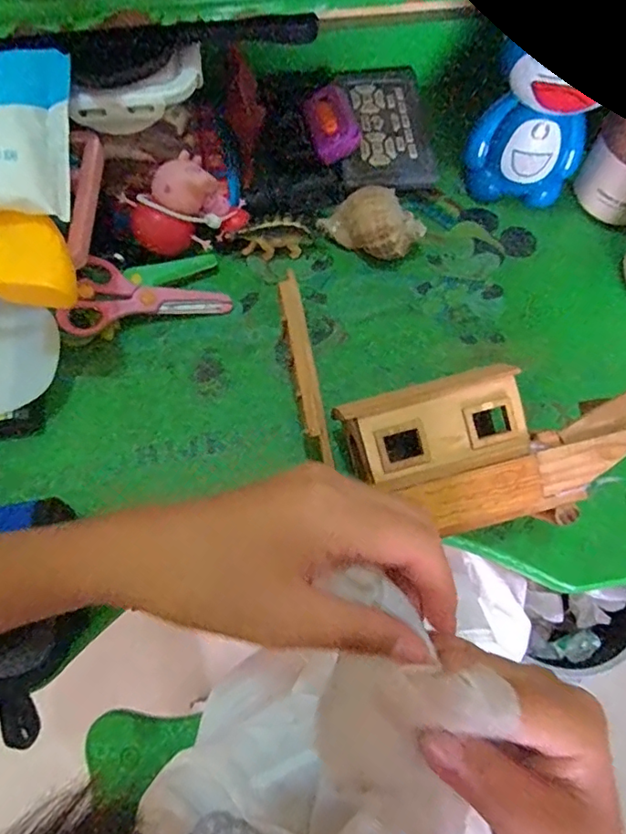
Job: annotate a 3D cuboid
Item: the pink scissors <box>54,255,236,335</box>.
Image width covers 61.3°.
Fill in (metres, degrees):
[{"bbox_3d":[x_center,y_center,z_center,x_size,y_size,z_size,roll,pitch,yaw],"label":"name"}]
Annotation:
[{"bbox_3d":[-0.126,-0.094,0.395,0.121,0.013,0.050,-12,90,-17],"label":"pink scissors"}]

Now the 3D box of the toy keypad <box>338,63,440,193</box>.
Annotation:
[{"bbox_3d":[0.062,-0.250,0.457,0.081,0.013,0.135,-5,70,-4],"label":"toy keypad"}]

